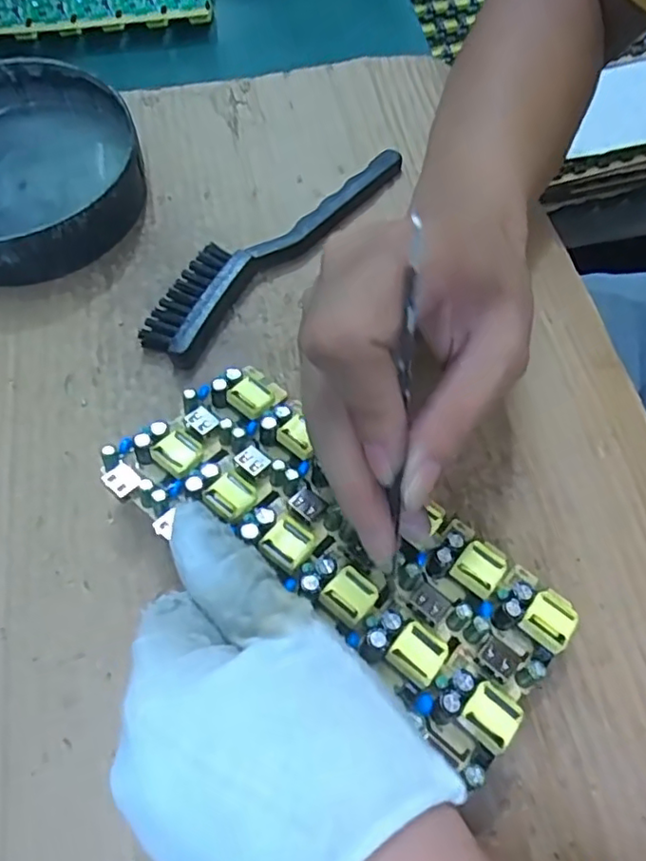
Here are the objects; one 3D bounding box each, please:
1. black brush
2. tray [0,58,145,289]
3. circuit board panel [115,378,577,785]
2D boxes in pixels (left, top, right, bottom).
[{"bbox_3d":[-0.028,-0.100,0.316,0.044,0.015,0.167,36,70,17],"label":"black brush"},{"bbox_3d":[-0.165,-0.139,0.324,0.128,0.037,0.132,0,64,1],"label":"tray"},{"bbox_3d":[0.005,0.040,0.235,0.174,0.030,0.079,36,70,18],"label":"circuit board panel"}]

